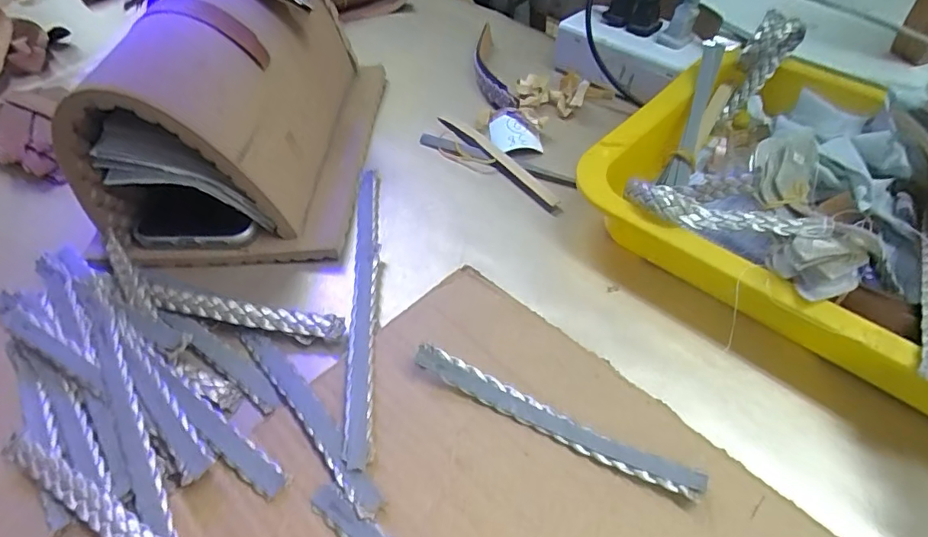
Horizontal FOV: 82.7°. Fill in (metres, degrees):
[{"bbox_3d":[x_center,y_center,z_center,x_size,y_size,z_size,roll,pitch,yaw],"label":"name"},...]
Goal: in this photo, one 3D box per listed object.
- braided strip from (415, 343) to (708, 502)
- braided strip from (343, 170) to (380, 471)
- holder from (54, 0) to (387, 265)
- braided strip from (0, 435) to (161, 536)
[{"bbox_3d":[0.038,0.066,0.235,0.131,0.017,0.012,20,54,21],"label":"braided strip"},{"bbox_3d":[-0.056,0.012,0.296,0.013,0.008,0.201,-7,50,-1],"label":"braided strip"},{"bbox_3d":[-0.138,-0.114,0.342,0.132,0.111,0.206,3,50,8],"label":"holder"},{"bbox_3d":[-0.152,0.103,0.222,0.132,0.005,0.013,20,52,24],"label":"braided strip"}]

